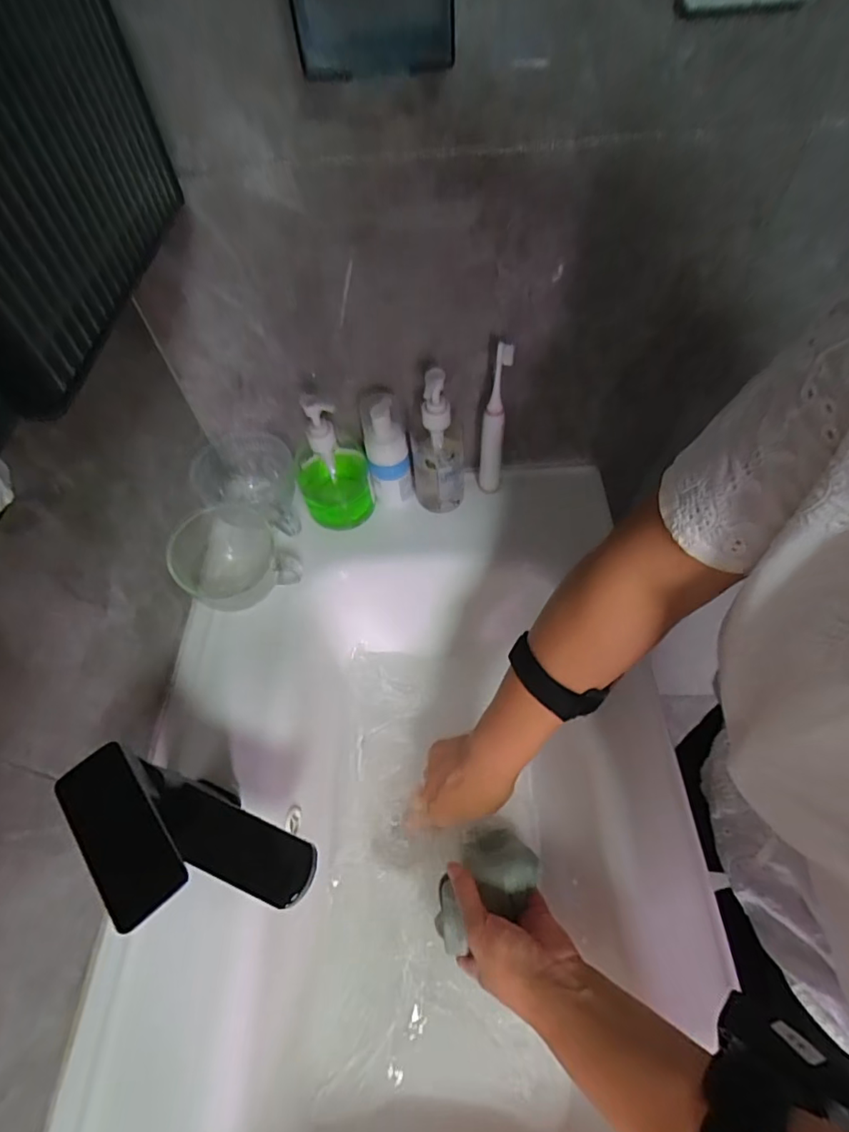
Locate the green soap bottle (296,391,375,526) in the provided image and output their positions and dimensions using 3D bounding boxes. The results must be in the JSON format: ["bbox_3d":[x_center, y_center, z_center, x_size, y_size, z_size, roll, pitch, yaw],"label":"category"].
[{"bbox_3d":[-0.111,-0.126,0.588,0.082,0.162,0.087,-19,56,-8],"label":"green soap bottle"}]

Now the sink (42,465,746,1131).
[{"bbox_3d":[-0.014,0.248,0.494,0.465,0.132,0.792,-2,55,3],"label":"sink"}]

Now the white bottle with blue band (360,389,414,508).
[{"bbox_3d":[-0.040,-0.123,0.598,0.049,0.147,0.045,-8,55,-1],"label":"white bottle with blue band"}]

